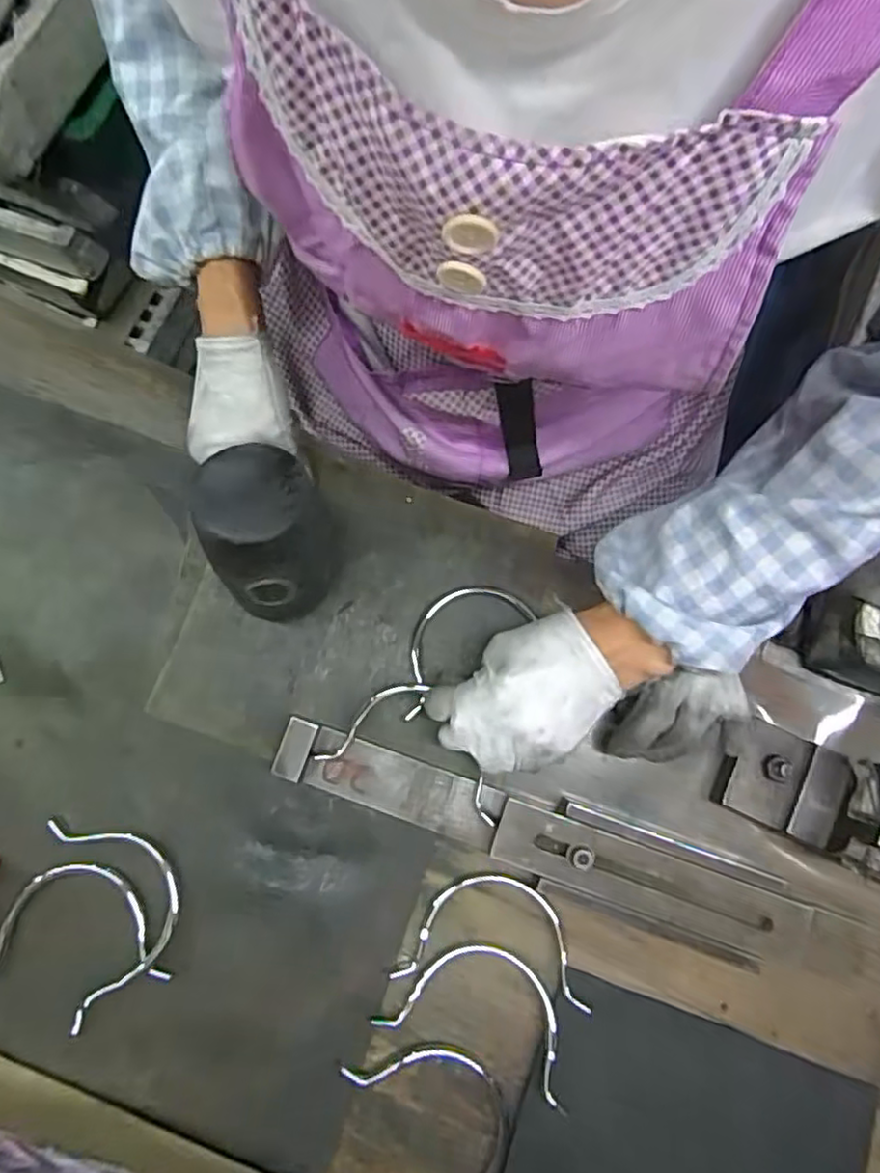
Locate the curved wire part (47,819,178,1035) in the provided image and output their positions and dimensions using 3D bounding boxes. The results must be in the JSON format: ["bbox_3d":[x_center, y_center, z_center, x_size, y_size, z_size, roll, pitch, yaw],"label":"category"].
[{"bbox_3d":[-0.204,0.199,0.416,0.069,0.024,0.120,-19,80,-3],"label":"curved wire part"}]

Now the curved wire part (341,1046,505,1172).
[{"bbox_3d":[0.004,0.323,0.401,0.067,0.013,0.121,-36,83,-11],"label":"curved wire part"}]

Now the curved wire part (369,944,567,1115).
[{"bbox_3d":[0.028,0.267,0.416,0.124,0.021,0.068,23,81,4],"label":"curved wire part"}]

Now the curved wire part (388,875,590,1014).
[{"bbox_3d":[0.035,0.225,0.426,0.124,0.013,0.069,7,80,2],"label":"curved wire part"}]

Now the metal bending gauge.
[{"bbox_3d":[0.063,0.161,0.427,0.346,0.027,0.056,20,80,4],"label":"metal bending gauge"}]

